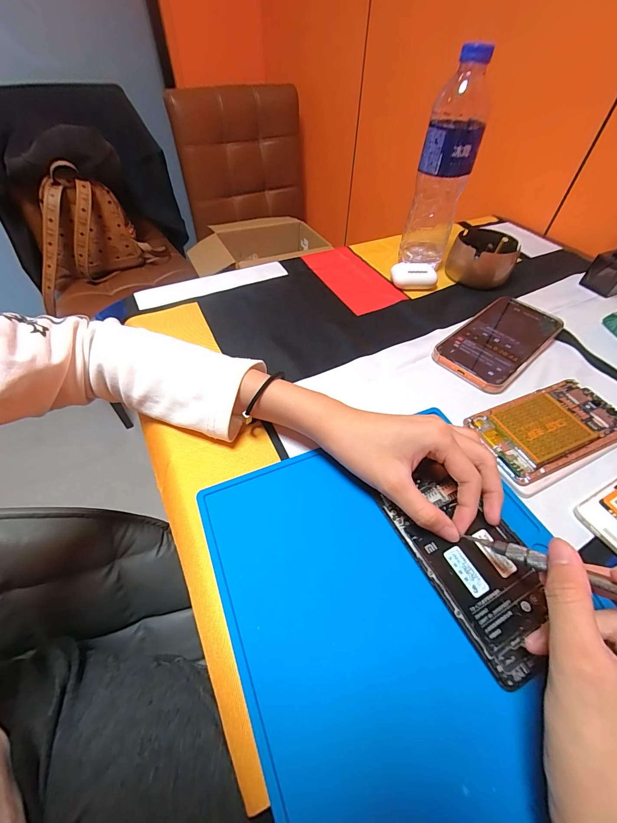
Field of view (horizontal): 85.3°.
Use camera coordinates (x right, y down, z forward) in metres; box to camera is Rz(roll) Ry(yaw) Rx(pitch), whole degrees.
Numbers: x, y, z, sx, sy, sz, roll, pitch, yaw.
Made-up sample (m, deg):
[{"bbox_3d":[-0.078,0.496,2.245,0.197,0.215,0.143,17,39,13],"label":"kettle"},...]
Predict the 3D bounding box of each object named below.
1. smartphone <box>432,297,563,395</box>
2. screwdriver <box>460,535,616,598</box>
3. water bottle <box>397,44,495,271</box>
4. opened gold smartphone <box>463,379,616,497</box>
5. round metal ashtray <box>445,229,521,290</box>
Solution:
[{"bbox_3d":[0.218,-0.080,0.382,0.163,0.016,0.083,-36,59,-27],"label":"smartphone"},{"bbox_3d":[0.136,0.086,0.183,0.008,0.008,0.096,-38,22,-28],"label":"screwdriver"},{"bbox_3d":[0.170,-0.296,0.426,0.063,0.221,0.069,14,51,11],"label":"water bottle"},{"bbox_3d":[0.216,0.017,0.297,0.138,0.015,0.075,-17,52,-15],"label":"opened gold smartphone"},{"bbox_3d":[0.245,-0.217,0.474,0.086,0.049,0.073,22,53,17],"label":"round metal ashtray"}]

